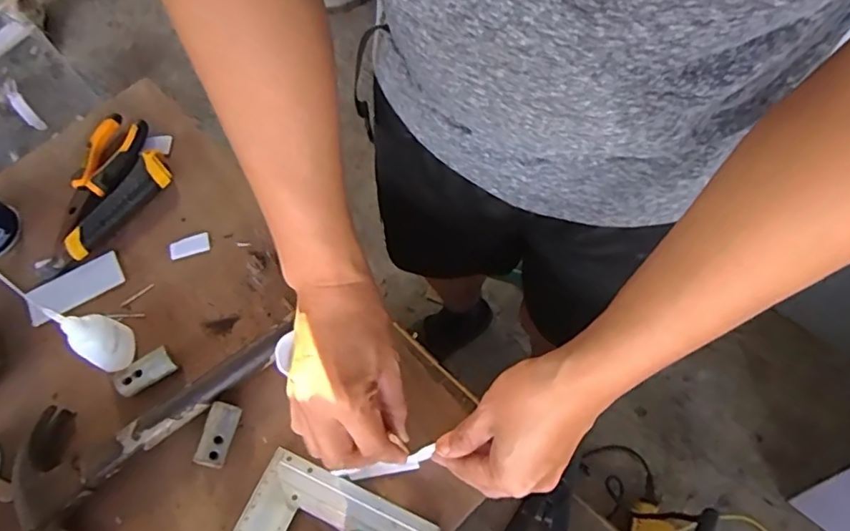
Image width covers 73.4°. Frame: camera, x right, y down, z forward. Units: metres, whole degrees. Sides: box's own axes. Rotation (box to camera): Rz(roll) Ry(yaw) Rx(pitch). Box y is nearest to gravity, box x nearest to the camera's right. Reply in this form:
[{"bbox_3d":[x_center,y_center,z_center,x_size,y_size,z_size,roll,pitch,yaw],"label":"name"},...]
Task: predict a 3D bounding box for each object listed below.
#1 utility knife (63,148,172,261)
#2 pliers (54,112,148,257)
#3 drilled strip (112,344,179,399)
[{"bbox_3d":[-0.317,-0.063,0.588,0.037,0.017,0.131,31,71,15],"label":"utility knife"},{"bbox_3d":[-0.343,-0.089,0.601,0.054,0.016,0.165,10,67,7],"label":"pliers"},{"bbox_3d":[-0.250,0.096,0.511,0.048,0.021,0.023,-34,69,-12],"label":"drilled strip"}]

